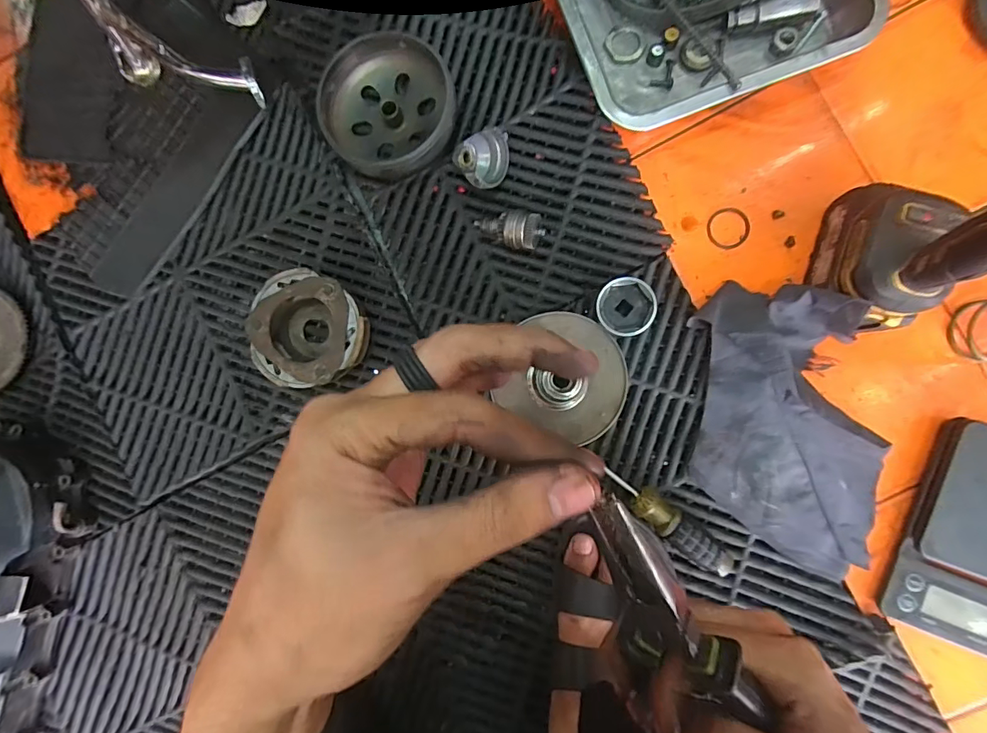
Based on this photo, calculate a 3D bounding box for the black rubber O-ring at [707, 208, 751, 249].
[{"bbox_3d":[0.230,-0.135,0.453,0.039,0.004,0.040,0,89,5],"label":"black rubber O-ring"}]

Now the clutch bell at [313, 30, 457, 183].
[{"bbox_3d":[-0.107,-0.262,0.472,0.131,0.043,0.130,0,89,5],"label":"clutch bell"}]

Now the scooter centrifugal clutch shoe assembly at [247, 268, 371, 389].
[{"bbox_3d":[-0.187,-0.038,0.468,0.110,0.038,0.107,0,89,5],"label":"scooter centrifugal clutch shoe assembly"}]

